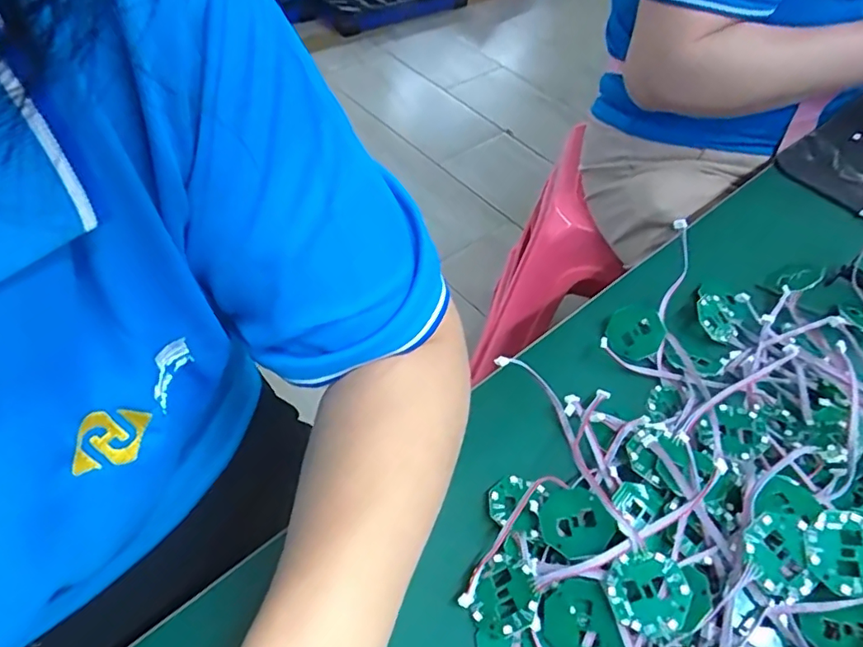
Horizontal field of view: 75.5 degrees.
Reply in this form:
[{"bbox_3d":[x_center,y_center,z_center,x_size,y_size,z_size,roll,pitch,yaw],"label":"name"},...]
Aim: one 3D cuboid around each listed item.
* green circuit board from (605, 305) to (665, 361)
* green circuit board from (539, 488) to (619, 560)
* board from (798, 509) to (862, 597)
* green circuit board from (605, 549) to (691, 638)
[{"bbox_3d":[0.134,0.006,0.369,0.035,0.004,0.037,-27,55,9],"label":"green circuit board"},{"bbox_3d":[0.072,0.099,0.276,0.033,0.005,0.037,-45,42,-19],"label":"green circuit board"},{"bbox_3d":[0.183,0.101,0.245,0.035,0.004,0.033,0,73,6],"label":"board"},{"bbox_3d":[0.097,0.121,0.250,0.034,0.004,0.034,22,73,20],"label":"green circuit board"}]

